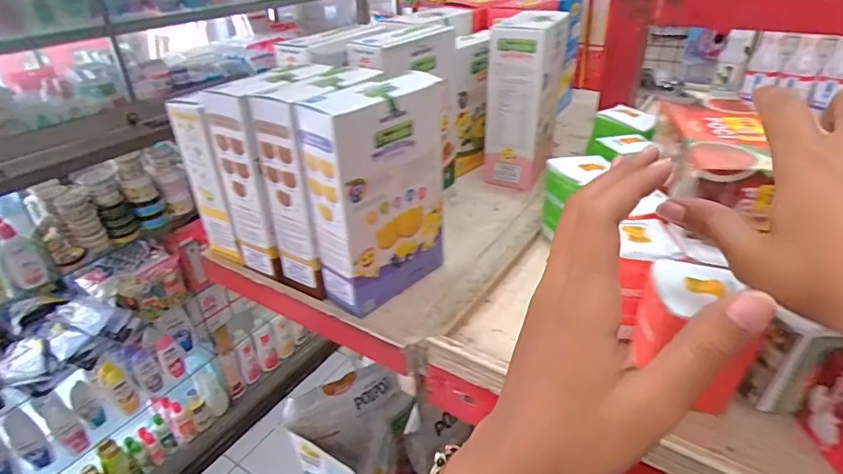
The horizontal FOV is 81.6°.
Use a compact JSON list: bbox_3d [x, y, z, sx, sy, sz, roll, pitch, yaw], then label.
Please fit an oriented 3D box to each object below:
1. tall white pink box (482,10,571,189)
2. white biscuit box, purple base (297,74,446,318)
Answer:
[{"bbox_3d":[0.116,-0.152,0.541,0.067,0.164,0.103,11,34,21],"label":"tall white pink box"},{"bbox_3d":[-0.028,-0.032,0.363,0.038,0.154,0.103,24,41,36],"label":"white biscuit box, purple base"}]

